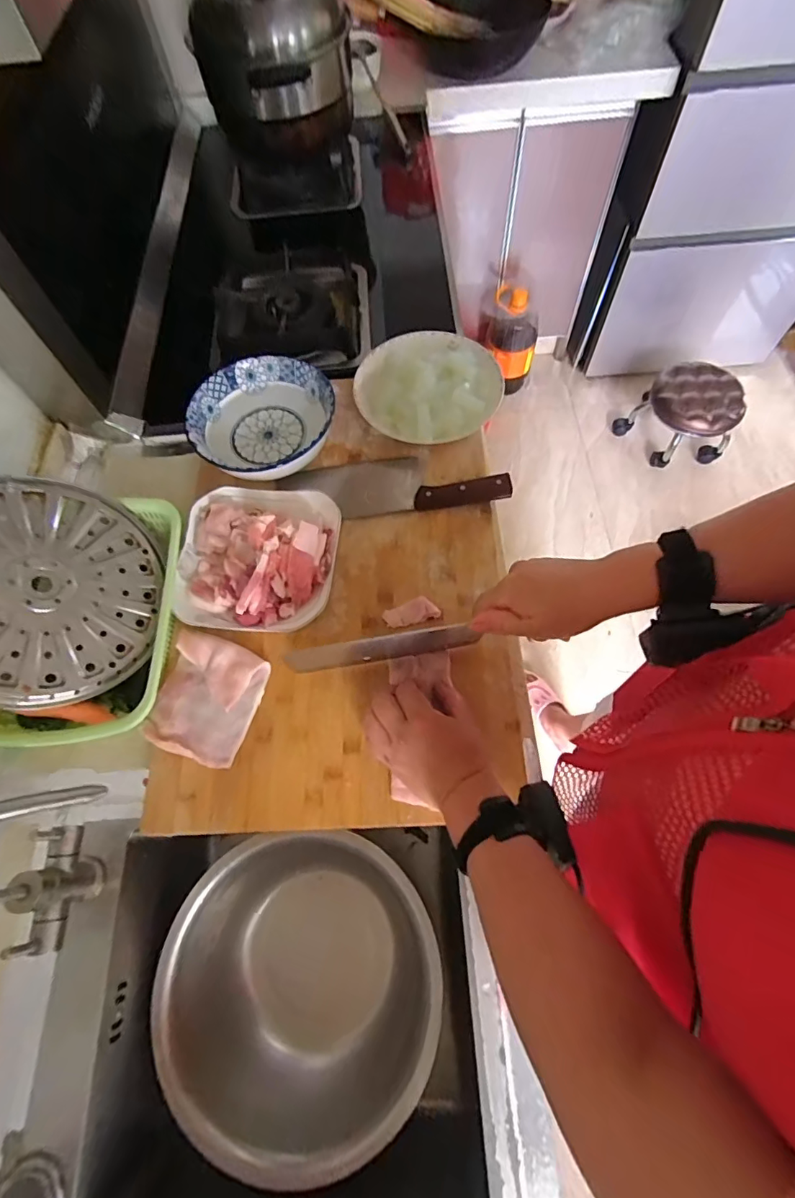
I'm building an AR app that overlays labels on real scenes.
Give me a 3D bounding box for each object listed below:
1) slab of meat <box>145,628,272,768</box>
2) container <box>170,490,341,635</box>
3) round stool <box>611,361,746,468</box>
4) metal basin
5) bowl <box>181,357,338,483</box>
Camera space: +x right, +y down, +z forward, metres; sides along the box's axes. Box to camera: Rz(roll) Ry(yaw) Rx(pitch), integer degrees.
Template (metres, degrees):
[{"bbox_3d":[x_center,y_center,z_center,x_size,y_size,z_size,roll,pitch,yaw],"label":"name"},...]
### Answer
[{"bbox_3d":[-0.204,0.105,0.525,0.103,0.023,0.124,16,68,10],"label":"slab of meat"},{"bbox_3d":[-0.163,-0.053,0.560,0.178,0.065,0.176,4,66,5],"label":"container"},{"bbox_3d":[0.915,-0.582,1.550,0.260,0.204,0.266,-28,68,-9],"label":"round stool"},{"bbox_3d":[-0.105,0.428,0.550,0.292,0.140,0.264,-7,66,0],"label":"metal basin"},{"bbox_3d":[-0.173,-0.228,0.645,0.180,0.064,0.179,-1,66,3],"label":"bowl"}]

